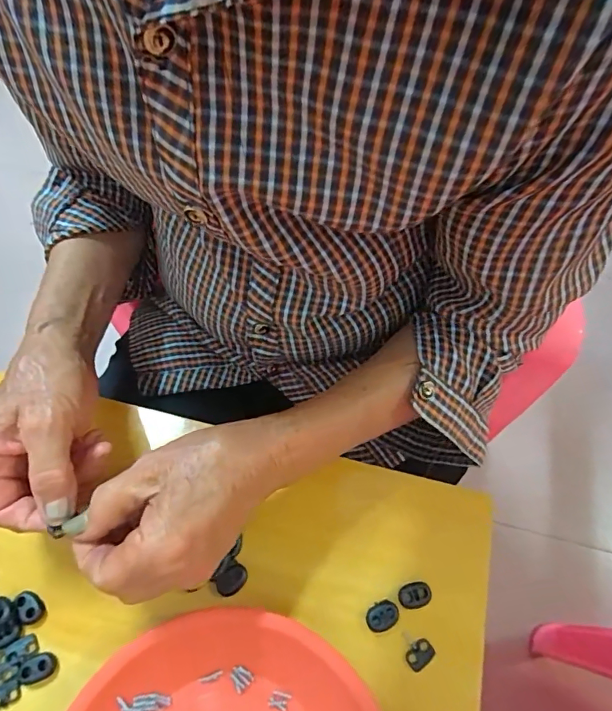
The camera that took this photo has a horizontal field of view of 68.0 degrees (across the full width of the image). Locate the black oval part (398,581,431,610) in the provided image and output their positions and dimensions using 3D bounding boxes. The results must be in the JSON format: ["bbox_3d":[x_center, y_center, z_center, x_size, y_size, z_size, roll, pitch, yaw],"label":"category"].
[{"bbox_3d":[0.072,0.158,0.299,0.021,0.004,0.015,-13,62,-5],"label":"black oval part"}]

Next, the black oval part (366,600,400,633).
[{"bbox_3d":[0.049,0.169,0.293,0.021,0.007,0.016,-21,63,-9],"label":"black oval part"}]

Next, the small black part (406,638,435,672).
[{"bbox_3d":[0.072,0.189,0.285,0.018,0.004,0.012,-36,67,-16],"label":"small black part"}]

